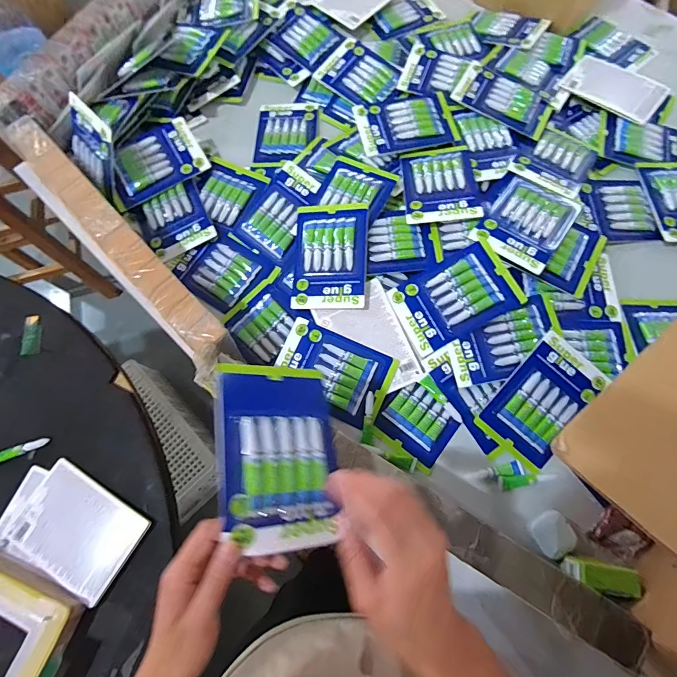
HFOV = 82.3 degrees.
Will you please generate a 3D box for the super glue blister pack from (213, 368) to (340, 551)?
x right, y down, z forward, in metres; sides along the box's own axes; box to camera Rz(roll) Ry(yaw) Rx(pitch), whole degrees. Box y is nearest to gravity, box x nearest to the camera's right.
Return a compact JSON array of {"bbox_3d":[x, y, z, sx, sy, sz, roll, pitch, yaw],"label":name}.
[{"bbox_3d":[-0.050,0.102,0.363,0.115,0.018,0.166,8,55,-32],"label":"super glue blister pack"}]

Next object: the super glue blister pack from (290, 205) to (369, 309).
[{"bbox_3d":[-0.013,-0.130,0.602,0.115,0.014,0.167,0,81,12],"label":"super glue blister pack"}]

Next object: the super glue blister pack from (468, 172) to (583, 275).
[{"bbox_3d":[0.289,-0.185,0.598,0.123,0.023,0.160,34,74,16],"label":"super glue blister pack"}]

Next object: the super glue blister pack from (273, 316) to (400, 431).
[{"bbox_3d":[-0.009,0.048,0.572,0.168,0.019,0.111,23,73,10],"label":"super glue blister pack"}]

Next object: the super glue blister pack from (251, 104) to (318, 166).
[{"bbox_3d":[-0.098,-0.388,0.732,0.115,0.017,0.161,1,71,3],"label":"super glue blister pack"}]

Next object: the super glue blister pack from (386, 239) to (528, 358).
[{"bbox_3d":[0.170,-0.063,0.574,0.171,0.015,0.114,-31,75,8],"label":"super glue blister pack"}]

